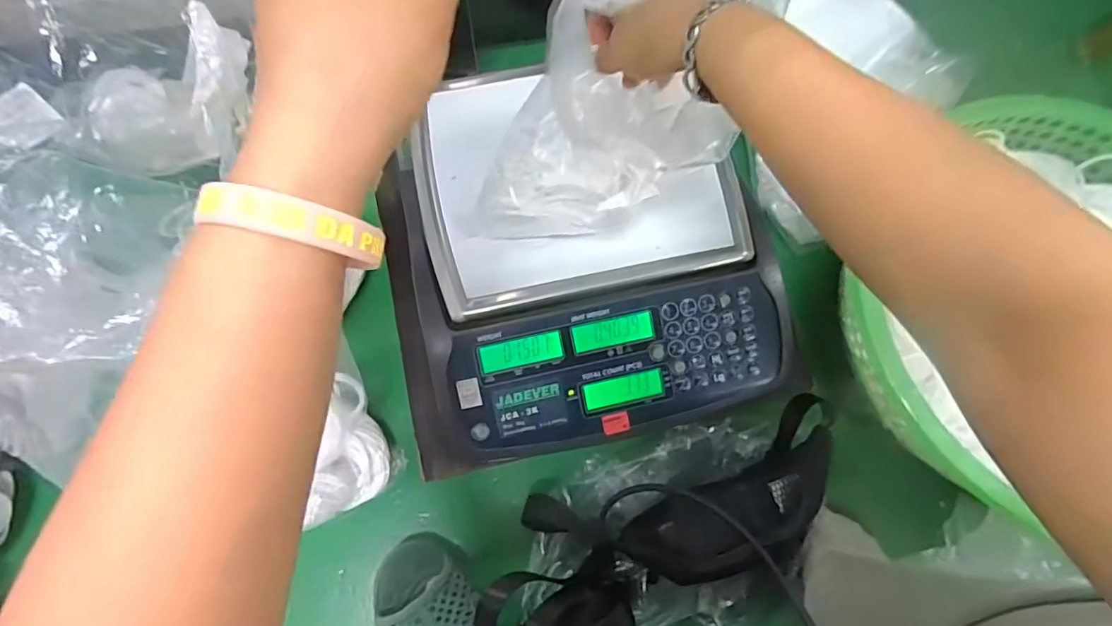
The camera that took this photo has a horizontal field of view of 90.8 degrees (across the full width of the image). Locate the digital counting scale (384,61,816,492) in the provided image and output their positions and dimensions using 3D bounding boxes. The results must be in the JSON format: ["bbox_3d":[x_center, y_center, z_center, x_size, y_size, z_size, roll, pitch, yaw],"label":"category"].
[{"bbox_3d":[0.027,-0.056,0.524,0.358,0.101,0.336,-12,75,-5],"label":"digital counting scale"}]

